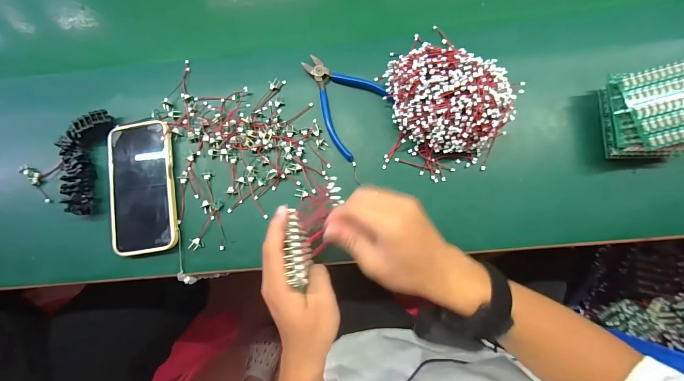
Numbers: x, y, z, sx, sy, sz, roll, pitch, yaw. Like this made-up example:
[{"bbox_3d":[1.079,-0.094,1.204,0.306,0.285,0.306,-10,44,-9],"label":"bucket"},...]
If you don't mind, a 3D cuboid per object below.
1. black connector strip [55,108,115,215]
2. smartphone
[{"bbox_3d":[-0.340,-0.039,0.381,0.051,0.023,0.135,5,83,5],"label":"black connector strip"},{"bbox_3d":[-0.260,-0.005,0.385,0.082,0.012,0.169,-8,82,3],"label":"smartphone"}]

